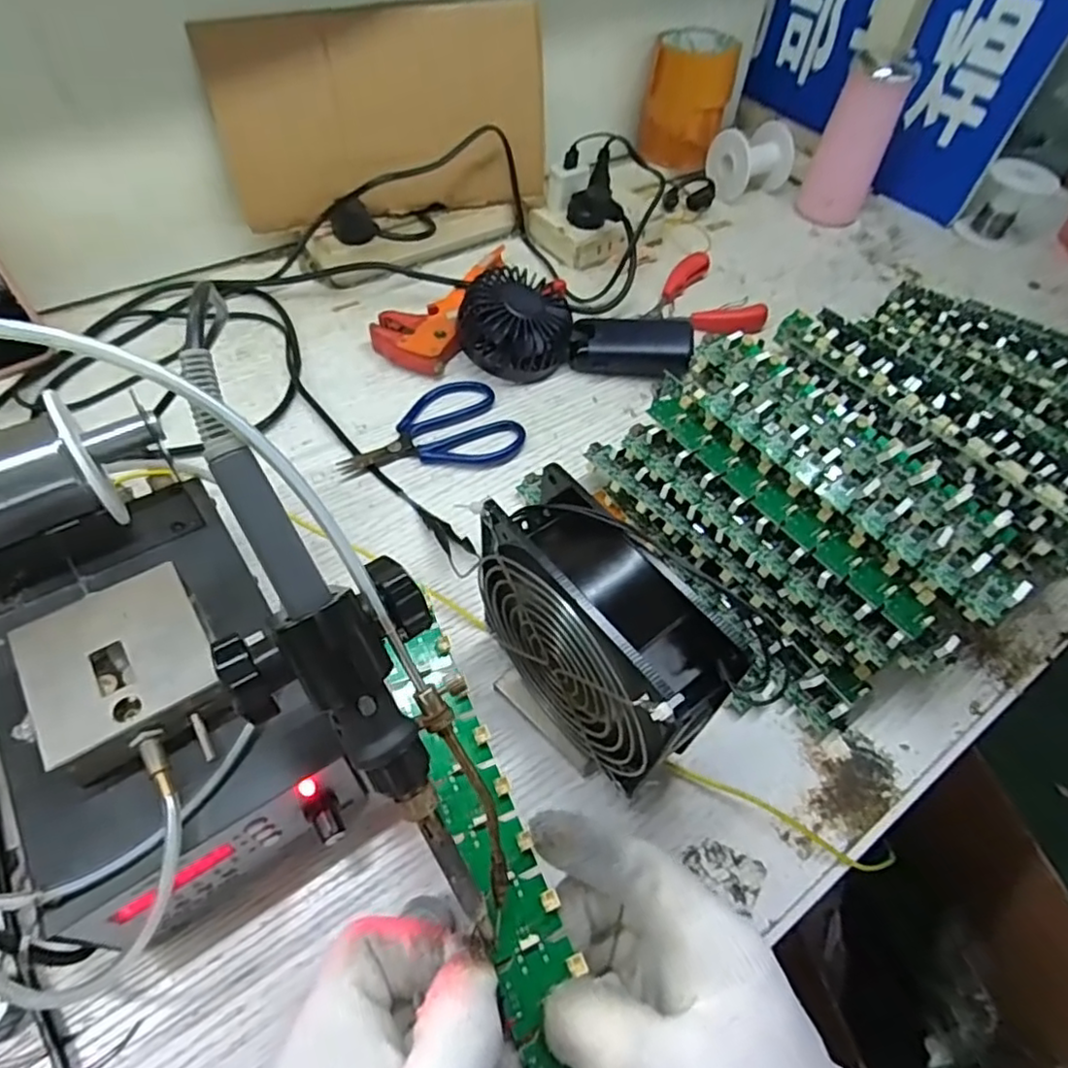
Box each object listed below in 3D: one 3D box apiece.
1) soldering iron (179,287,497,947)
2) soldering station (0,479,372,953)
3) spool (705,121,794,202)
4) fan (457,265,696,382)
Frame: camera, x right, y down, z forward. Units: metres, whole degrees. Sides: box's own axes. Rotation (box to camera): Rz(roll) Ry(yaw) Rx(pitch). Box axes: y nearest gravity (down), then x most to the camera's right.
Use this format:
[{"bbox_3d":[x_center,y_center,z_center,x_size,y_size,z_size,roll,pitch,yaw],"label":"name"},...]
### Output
[{"bbox_3d":[-0.063,0.033,0.203,0.028,0.018,0.219,-27,98,-21],"label":"soldering iron"},{"bbox_3d":[-0.166,0.074,0.288,0.115,0.095,0.177,-29,62,-23],"label":"soldering station"},{"bbox_3d":[0.229,-0.397,0.684,0.074,0.063,0.064,-19,59,-17],"label":"spool"},{"bbox_3d":[0.033,-0.163,0.503,0.179,0.055,0.092,9,55,2],"label":"fan"}]

